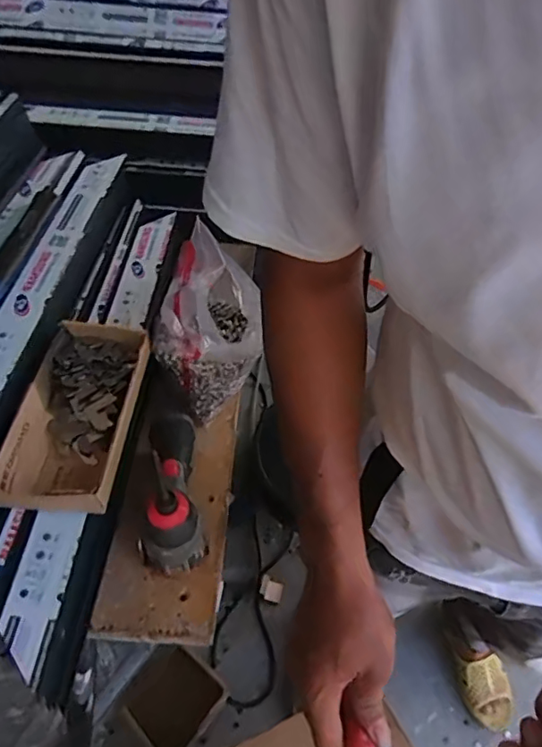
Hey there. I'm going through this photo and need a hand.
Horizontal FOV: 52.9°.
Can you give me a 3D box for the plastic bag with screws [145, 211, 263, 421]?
[{"bbox_3d":[-0.078,-0.055,0.654,0.109,0.153,0.143,26,56,16],"label":"plastic bag with screws"}]

